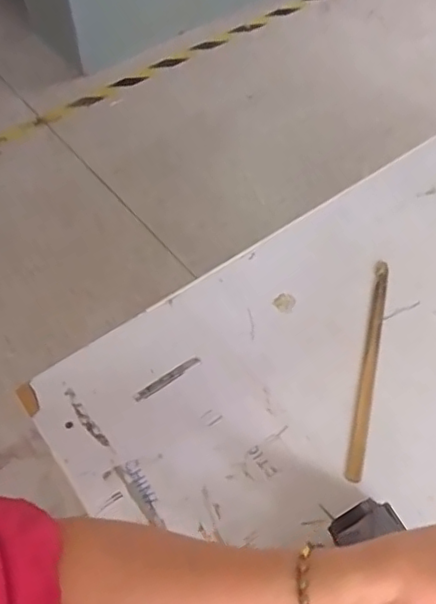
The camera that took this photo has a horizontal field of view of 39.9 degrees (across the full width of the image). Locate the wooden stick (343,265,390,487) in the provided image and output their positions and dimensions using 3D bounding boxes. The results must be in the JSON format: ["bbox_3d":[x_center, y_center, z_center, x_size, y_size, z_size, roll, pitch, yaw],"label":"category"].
[{"bbox_3d":[0.163,0.064,0.647,0.018,0.009,0.269,11,55,10],"label":"wooden stick"}]

